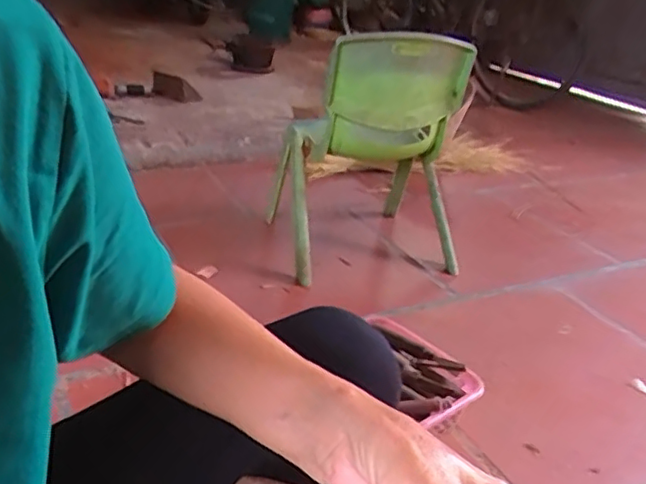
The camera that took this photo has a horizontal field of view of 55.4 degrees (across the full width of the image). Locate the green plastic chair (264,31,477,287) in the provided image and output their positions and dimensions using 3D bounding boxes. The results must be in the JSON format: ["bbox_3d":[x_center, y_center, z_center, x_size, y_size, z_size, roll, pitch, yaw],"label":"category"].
[{"bbox_3d":[0.118,-0.210,1.361,0.416,0.492,0.419,1,26,-9],"label":"green plastic chair"}]

